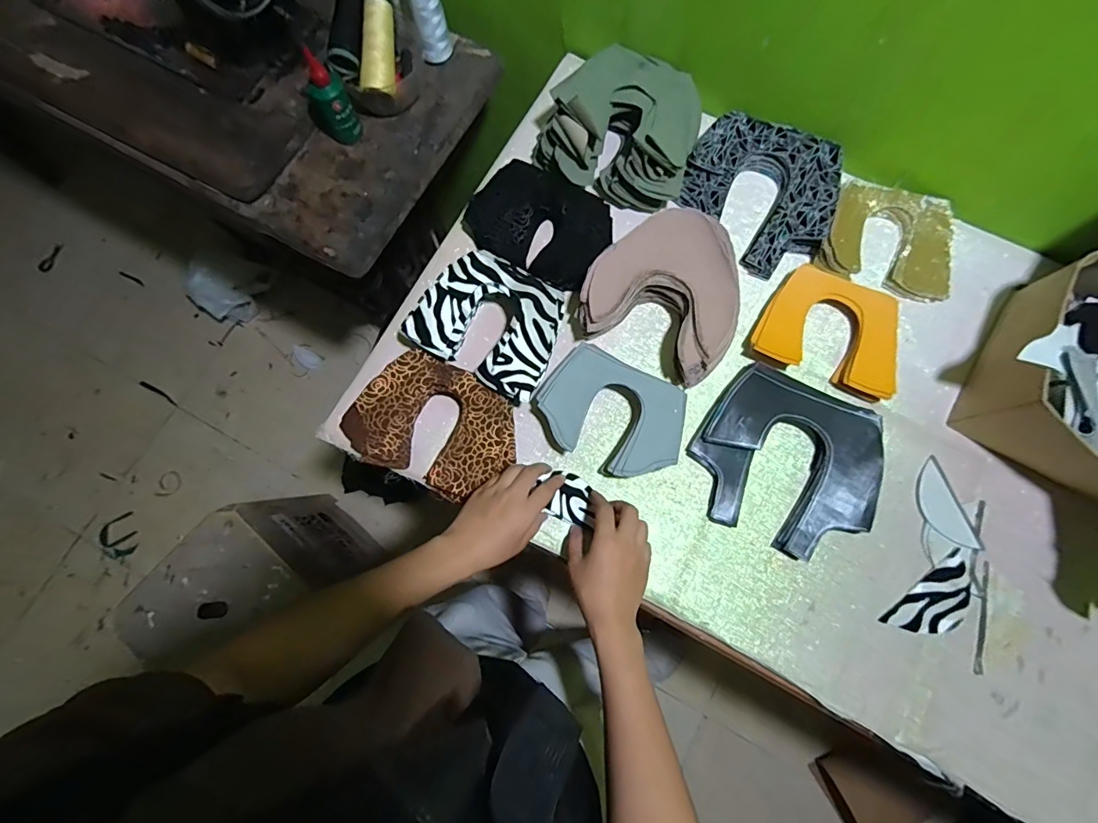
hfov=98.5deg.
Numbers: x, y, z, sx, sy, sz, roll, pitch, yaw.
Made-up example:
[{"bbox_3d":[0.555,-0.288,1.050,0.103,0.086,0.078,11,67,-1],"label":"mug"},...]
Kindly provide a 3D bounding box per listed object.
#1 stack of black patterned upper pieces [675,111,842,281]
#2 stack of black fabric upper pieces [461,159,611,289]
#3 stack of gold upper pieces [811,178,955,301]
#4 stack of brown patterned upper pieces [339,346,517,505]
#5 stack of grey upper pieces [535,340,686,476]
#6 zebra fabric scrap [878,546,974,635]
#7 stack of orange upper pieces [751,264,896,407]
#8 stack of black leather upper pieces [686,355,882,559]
[{"bbox_3d":[0.265,-0.278,0.598,0.187,0.036,0.180,31,80,6],"label":"stack of black patterned upper pieces"},{"bbox_3d":[-0.014,-0.234,0.590,0.172,0.045,0.133,25,79,5],"label":"stack of black fabric upper pieces"},{"bbox_3d":[0.425,-0.214,0.587,0.163,0.022,0.142,19,79,4],"label":"stack of gold upper pieces"},{"bbox_3d":[-0.130,0.014,0.539,0.185,0.032,0.133,25,79,5],"label":"stack of brown patterned upper pieces"},{"bbox_3d":[0.071,0.004,0.538,0.159,0.036,0.115,29,79,6],"label":"stack of grey upper pieces"},{"bbox_3d":[0.417,0.201,0.506,0.118,0.005,0.053,-39,78,-5],"label":"zebra fabric scrap"},{"bbox_3d":[0.334,-0.096,0.558,0.159,0.023,0.125,24,79,5],"label":"stack of orange upper pieces"},{"bbox_3d":[0.262,0.054,0.523,0.186,0.036,0.179,26,79,5],"label":"stack of black leather upper pieces"}]

